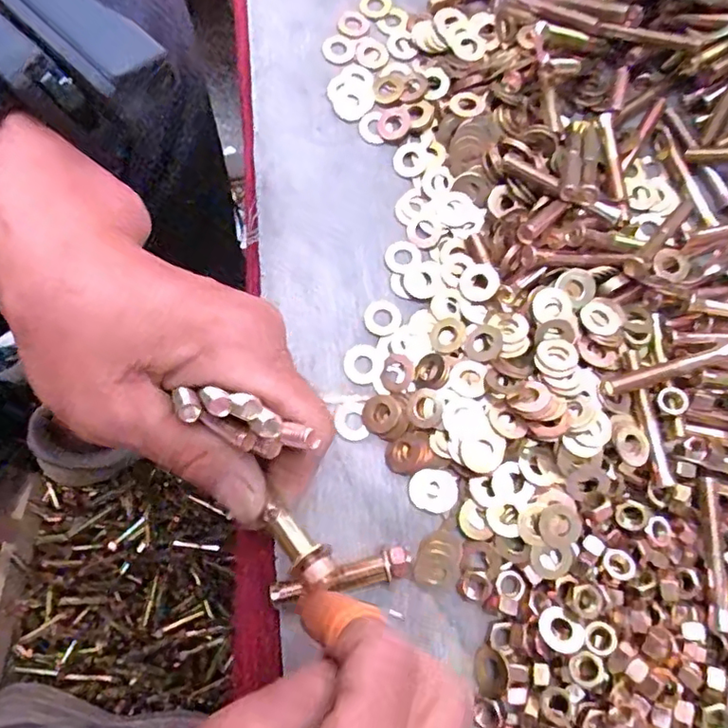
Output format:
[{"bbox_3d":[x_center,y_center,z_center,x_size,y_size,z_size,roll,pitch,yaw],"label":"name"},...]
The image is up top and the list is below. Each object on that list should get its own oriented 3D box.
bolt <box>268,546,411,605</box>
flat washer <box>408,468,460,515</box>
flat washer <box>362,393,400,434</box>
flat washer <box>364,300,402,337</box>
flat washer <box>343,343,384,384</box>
[{"bbox_3d":[-0.010,0.084,0.228,0.056,0.010,0.011,-12,77,-4],"label":"bolt"},{"bbox_3d":[0.028,0.052,0.237,0.020,0.004,0.017,17,77,3],"label":"flat washer"},{"bbox_3d":[0.007,0.021,0.248,0.016,0.004,0.016,0,77,-1],"label":"flat washer"},{"bbox_3d":[0.009,-0.021,0.260,0.016,0.004,0.017,0,77,-1],"label":"flat washer"},{"bbox_3d":[0.000,0.000,0.255,0.017,0.004,0.017,0,77,-1],"label":"flat washer"}]

